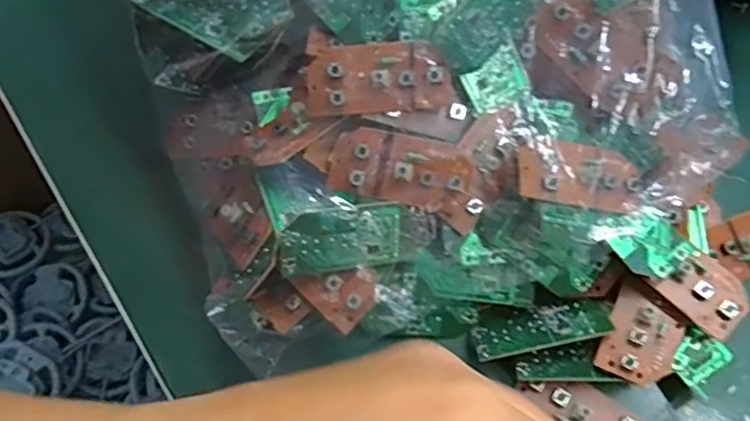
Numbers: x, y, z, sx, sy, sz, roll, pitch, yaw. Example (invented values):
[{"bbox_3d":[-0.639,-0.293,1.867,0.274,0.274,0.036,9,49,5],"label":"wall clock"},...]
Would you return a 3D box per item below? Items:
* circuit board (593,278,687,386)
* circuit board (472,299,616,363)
[{"bbox_3d":[0.117,0.054,0.263,0.029,0.010,0.041,27,71,13],"label":"circuit board"},{"bbox_3d":[0.074,0.053,0.274,0.060,0.004,0.025,-13,31,1],"label":"circuit board"}]

